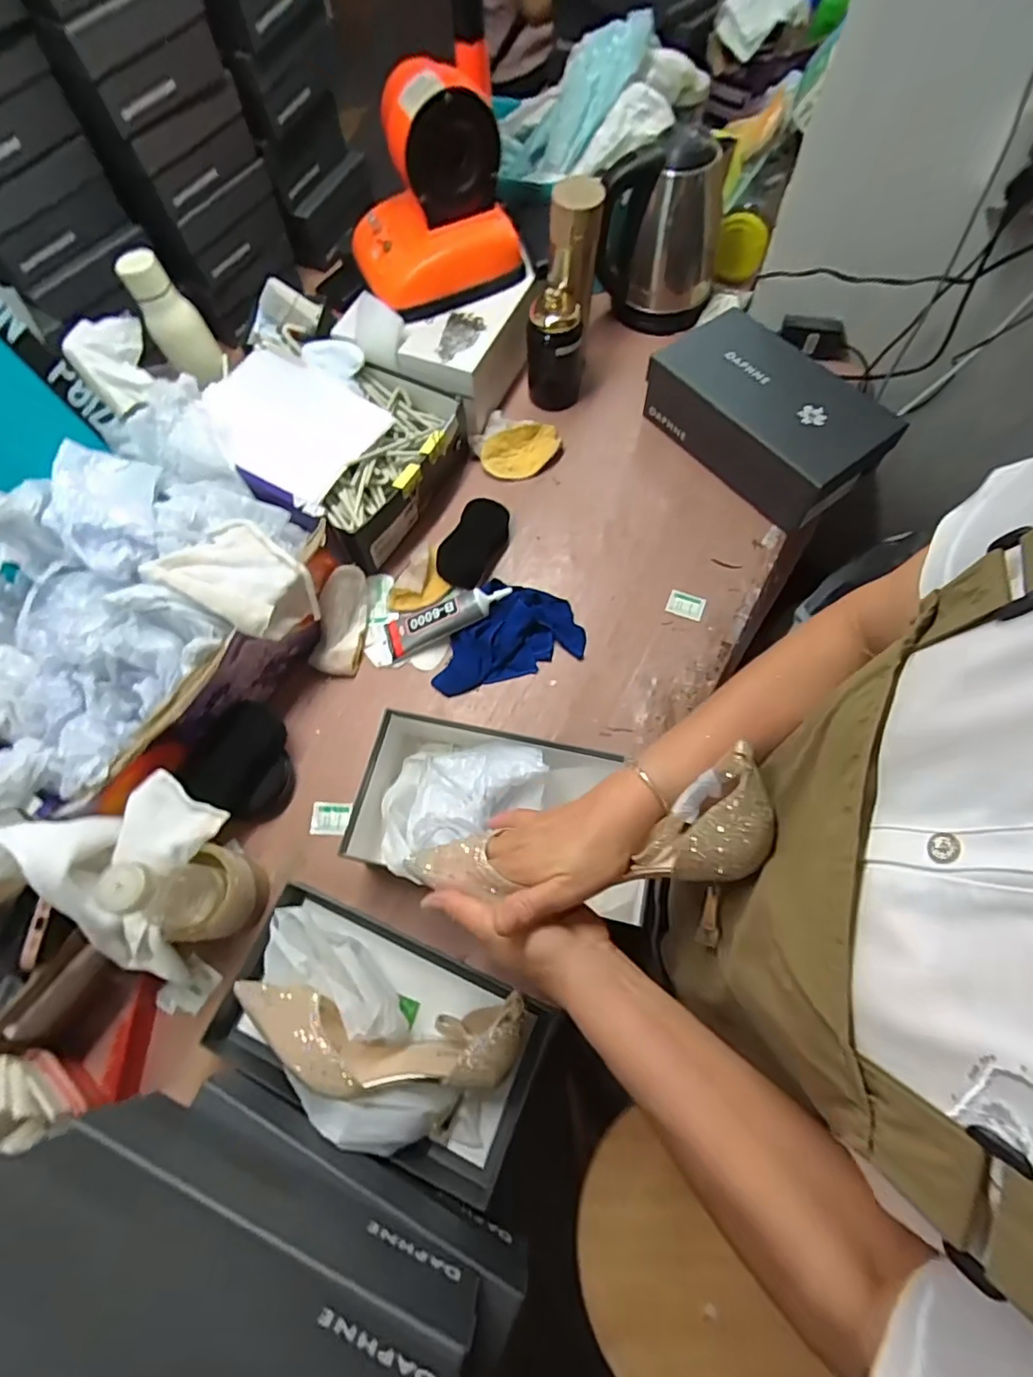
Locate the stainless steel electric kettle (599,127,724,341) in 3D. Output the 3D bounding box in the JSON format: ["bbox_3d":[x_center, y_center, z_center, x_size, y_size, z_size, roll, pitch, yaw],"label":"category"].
[{"bbox_3d":[0.222,-0.701,0.879,0.181,0.226,0.171,8,68,5],"label":"stainless steel electric kettle"}]

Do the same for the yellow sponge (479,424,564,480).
[{"bbox_3d":[0.010,-0.349,0.837,0.117,0.028,0.065,-18,68,-6],"label":"yellow sponge"}]

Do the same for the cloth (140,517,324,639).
[{"bbox_3d":[-0.294,-0.119,0.625,0.132,0.076,0.107,25,71,11],"label":"cloth"}]

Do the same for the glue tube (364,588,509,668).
[{"bbox_3d":[-0.103,-0.086,0.728,0.192,0.025,0.055,-22,68,11],"label":"glue tube"}]

